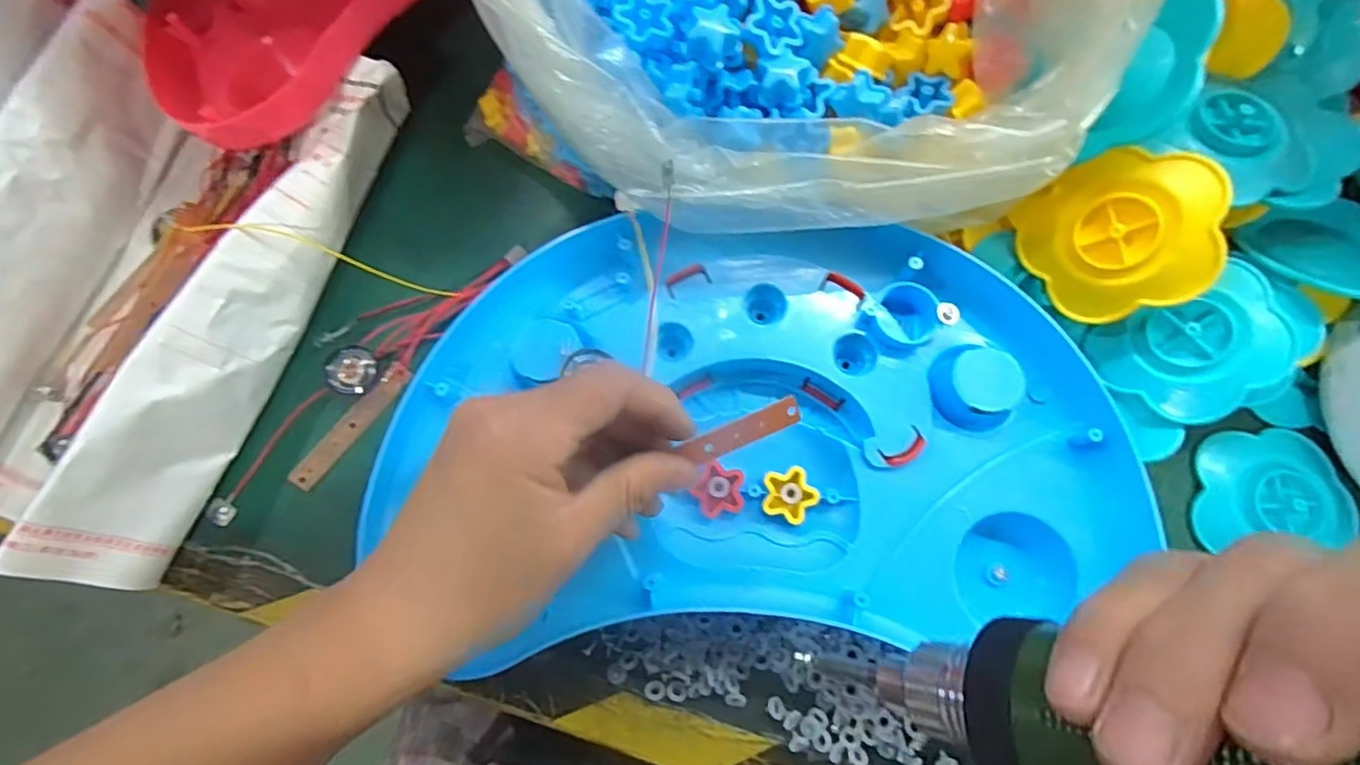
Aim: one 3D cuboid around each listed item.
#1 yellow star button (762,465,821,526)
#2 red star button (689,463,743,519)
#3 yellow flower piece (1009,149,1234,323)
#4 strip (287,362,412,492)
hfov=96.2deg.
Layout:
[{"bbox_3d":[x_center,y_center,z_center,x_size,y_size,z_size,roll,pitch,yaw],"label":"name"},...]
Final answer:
[{"bbox_3d":[0.053,0.054,0.295,0.026,0.006,0.026,22,77,6],"label":"yellow star button"},{"bbox_3d":[0.019,0.051,0.295,0.024,0.005,0.025,-10,76,-2],"label":"red star button"},{"bbox_3d":[0.206,-0.070,0.286,0.078,0.009,0.072,-20,83,38],"label":"yellow flower piece"},{"bbox_3d":[-0.179,0.023,0.330,0.013,0.004,0.080,37,79,9],"label":"strip"}]

